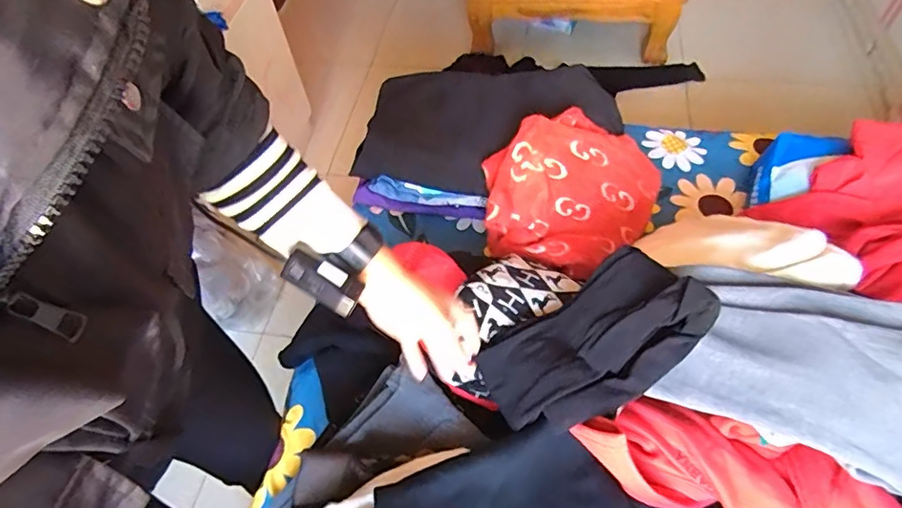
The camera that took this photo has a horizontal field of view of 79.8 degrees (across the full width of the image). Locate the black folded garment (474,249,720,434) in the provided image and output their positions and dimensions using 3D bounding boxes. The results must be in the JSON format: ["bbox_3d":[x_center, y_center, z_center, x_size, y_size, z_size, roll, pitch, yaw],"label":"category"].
[{"bbox_3d":[0.165,0.109,0.656,0.265,0.042,0.159,-41,49,3],"label":"black folded garment"}]

